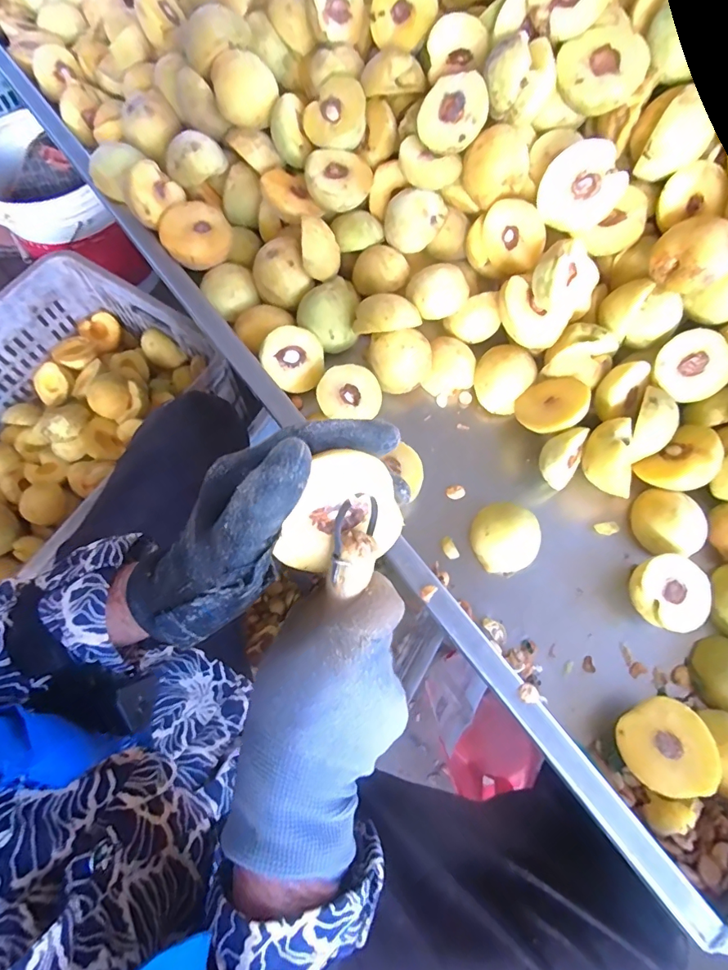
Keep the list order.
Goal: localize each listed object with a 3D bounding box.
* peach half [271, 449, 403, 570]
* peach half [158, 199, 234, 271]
[{"bbox_3d":[-0.014,0.008,0.238,0.060,0.062,0.032,-12,31,-5],"label":"peach half"},{"bbox_3d":[-0.179,-0.270,0.489,0.069,0.030,0.074,-13,71,-5],"label":"peach half"}]

